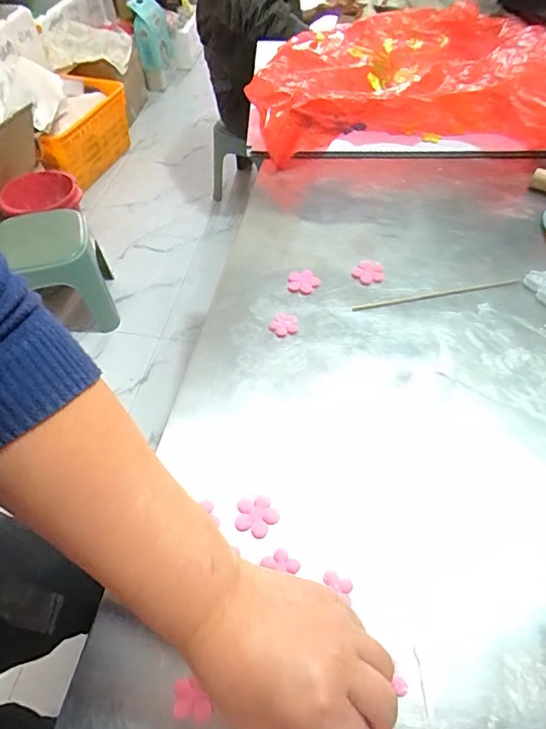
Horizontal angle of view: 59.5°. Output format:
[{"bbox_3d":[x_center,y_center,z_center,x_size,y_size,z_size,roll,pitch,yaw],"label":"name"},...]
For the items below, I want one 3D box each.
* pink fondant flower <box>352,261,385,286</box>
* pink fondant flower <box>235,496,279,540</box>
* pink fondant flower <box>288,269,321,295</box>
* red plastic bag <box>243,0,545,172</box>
[{"bbox_3d":[0.107,-0.102,0.531,0.036,0.004,0.032,-34,59,-23],"label":"pink fondant flower"},{"bbox_3d":[-0.012,0.116,0.364,0.031,0.004,0.029,4,67,4],"label":"pink fondant flower"},{"bbox_3d":[0.032,-0.090,0.522,0.032,0.009,0.031,-1,52,1],"label":"pink fondant flower"},{"bbox_3d":[0.193,-0.447,0.752,0.431,0.096,0.394,1,52,2],"label":"red plastic bag"}]

